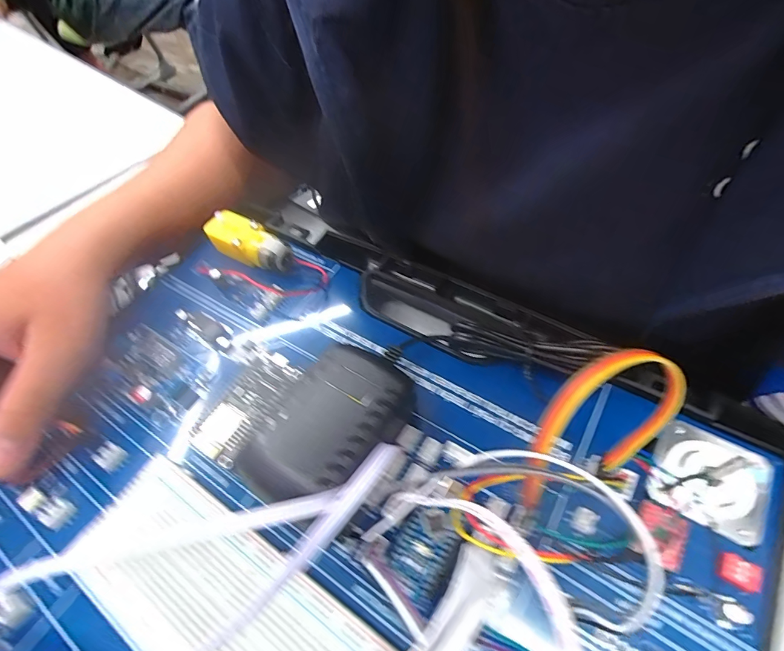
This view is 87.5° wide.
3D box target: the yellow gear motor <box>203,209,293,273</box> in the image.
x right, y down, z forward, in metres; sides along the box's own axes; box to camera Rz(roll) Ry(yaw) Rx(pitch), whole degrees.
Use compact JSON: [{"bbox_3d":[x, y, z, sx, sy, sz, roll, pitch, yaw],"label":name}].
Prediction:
[{"bbox_3d":[-0.093,-0.053,0.271,0.064,0.023,0.025,22,61,22],"label":"yellow gear motor"}]

